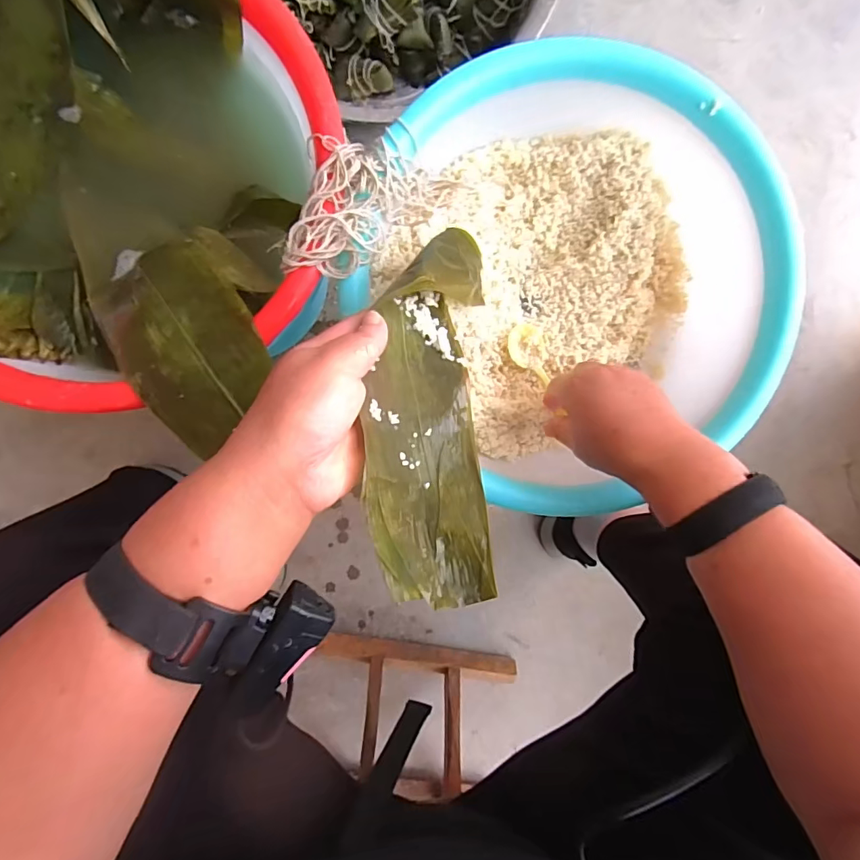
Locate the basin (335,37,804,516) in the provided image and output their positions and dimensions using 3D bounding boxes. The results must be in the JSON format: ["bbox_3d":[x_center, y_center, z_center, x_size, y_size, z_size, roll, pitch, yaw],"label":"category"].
[{"bbox_3d":[0.120,-0.133,0.434,0.316,0.125,0.345,0,94,-6],"label":"basin"}]

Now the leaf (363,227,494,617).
[{"bbox_3d":[0.002,-0.032,0.315,0.077,0.056,0.269,4,65,-6],"label":"leaf"}]

